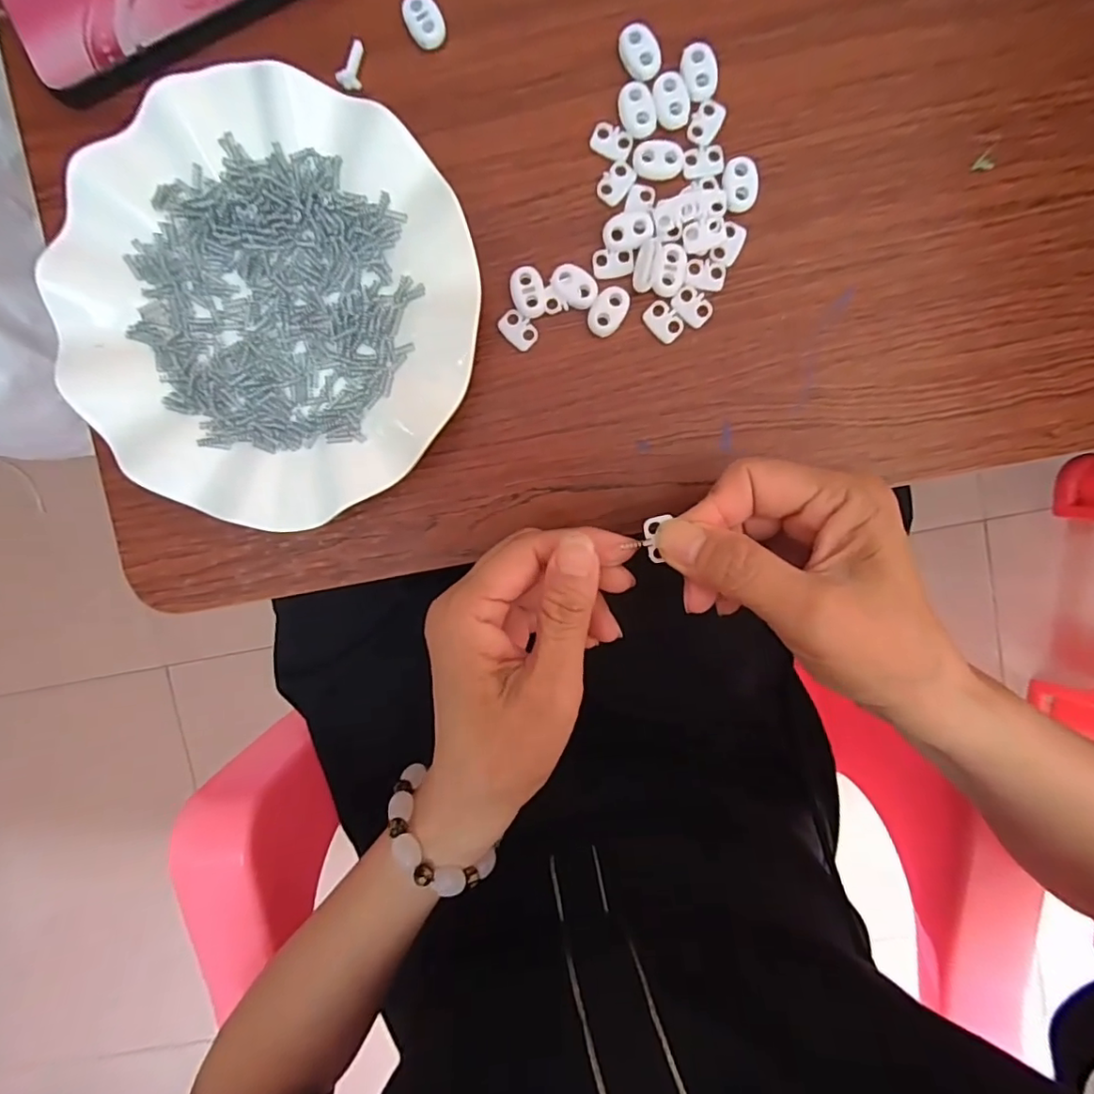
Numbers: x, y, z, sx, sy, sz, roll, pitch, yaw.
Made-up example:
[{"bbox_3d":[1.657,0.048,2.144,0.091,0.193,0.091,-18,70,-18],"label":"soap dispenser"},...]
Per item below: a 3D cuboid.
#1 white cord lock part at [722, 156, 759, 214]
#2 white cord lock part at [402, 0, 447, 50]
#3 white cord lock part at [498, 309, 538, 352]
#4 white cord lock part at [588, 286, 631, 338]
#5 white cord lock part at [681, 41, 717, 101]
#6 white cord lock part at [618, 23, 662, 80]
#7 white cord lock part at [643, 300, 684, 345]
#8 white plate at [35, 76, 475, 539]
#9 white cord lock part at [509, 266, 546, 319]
[{"bbox_3d":[0.087,-0.163,0.253,0.015,0.005,0.022,-4,95,2],"label":"white cord lock part"},{"bbox_3d":[-0.055,-0.237,0.252,0.016,0.008,0.021,-22,94,3],"label":"white cord lock part"},{"bbox_3d":[-0.014,-0.102,0.261,0.019,0.004,0.013,37,95,-2],"label":"white cord lock part"},{"bbox_3d":[0.029,-0.109,0.259,0.015,0.004,0.023,33,95,-2],"label":"white cord lock part"},{"bbox_3d":[0.068,-0.211,0.248,0.015,0.004,0.022,-14,95,3],"label":"white cord lock part"},{"bbox_3d":[0.041,-0.220,0.249,0.015,0.004,0.023,-27,94,4],"label":"white cord lock part"},{"bbox_3d":[0.054,-0.105,0.259,0.019,0.004,0.013,44,95,-2],"label":"white cord lock part"},{"bbox_3d":[-0.124,-0.107,0.255,0.181,0.025,0.180,0,95,1],"label":"white plate"},{"bbox_3d":[-0.009,-0.118,0.260,0.015,0.004,0.022,-9,95,2],"label":"white cord lock part"}]

